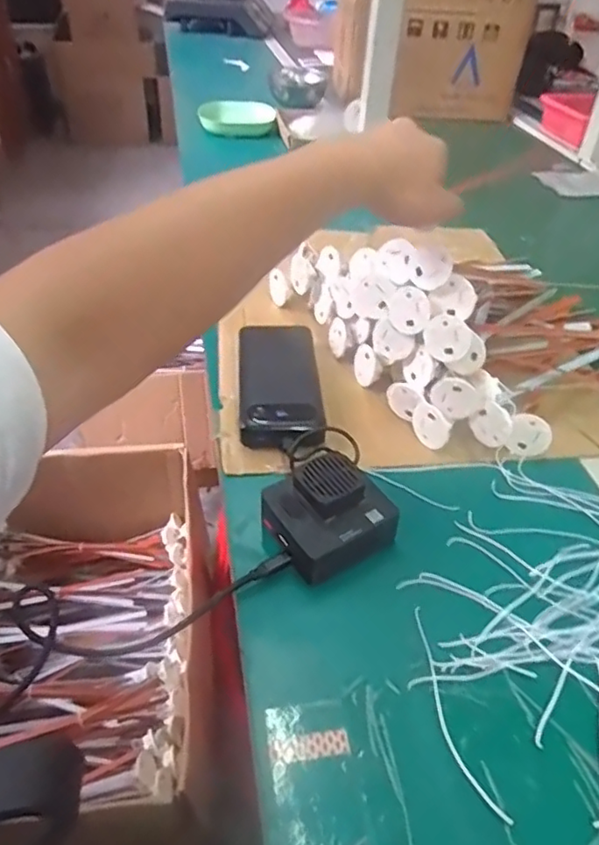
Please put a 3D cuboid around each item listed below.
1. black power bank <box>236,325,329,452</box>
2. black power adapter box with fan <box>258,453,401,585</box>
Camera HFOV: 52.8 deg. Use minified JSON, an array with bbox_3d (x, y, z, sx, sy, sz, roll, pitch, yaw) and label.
[{"bbox_3d":[-0.020,-0.036,0.550,0.073,0.030,0.171,-1,41,-6],"label":"black power bank"},{"bbox_3d":[0.021,0.063,0.425,0.079,0.047,0.073,-17,45,-23],"label":"black power adapter box with fan"}]

